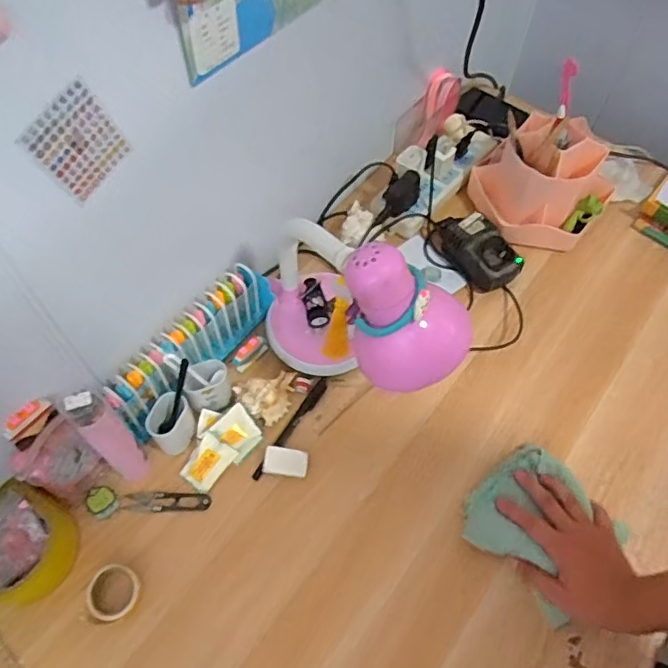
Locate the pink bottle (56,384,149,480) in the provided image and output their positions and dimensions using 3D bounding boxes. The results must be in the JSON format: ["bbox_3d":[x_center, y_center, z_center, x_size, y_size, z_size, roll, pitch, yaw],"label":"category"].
[{"bbox_3d":[-0.216,0.100,0.556,0.033,0.189,0.029,-40,68,-22],"label":"pink bottle"}]

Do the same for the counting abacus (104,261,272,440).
[{"bbox_3d":[-0.164,0.012,0.671,0.054,0.083,0.230,31,63,16],"label":"counting abacus"}]

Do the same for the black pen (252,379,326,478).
[{"bbox_3d":[-0.048,0.108,0.662,0.015,0.009,0.142,28,63,15],"label":"black pen"}]

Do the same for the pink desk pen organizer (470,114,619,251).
[{"bbox_3d":[0.284,-0.212,0.786,0.179,0.128,0.148,27,62,14],"label":"pink desk pen organizer"}]

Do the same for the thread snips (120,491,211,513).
[{"bbox_3d":[-0.181,0.182,0.622,0.093,0.007,0.022,1,59,-1],"label":"thread snips"}]

